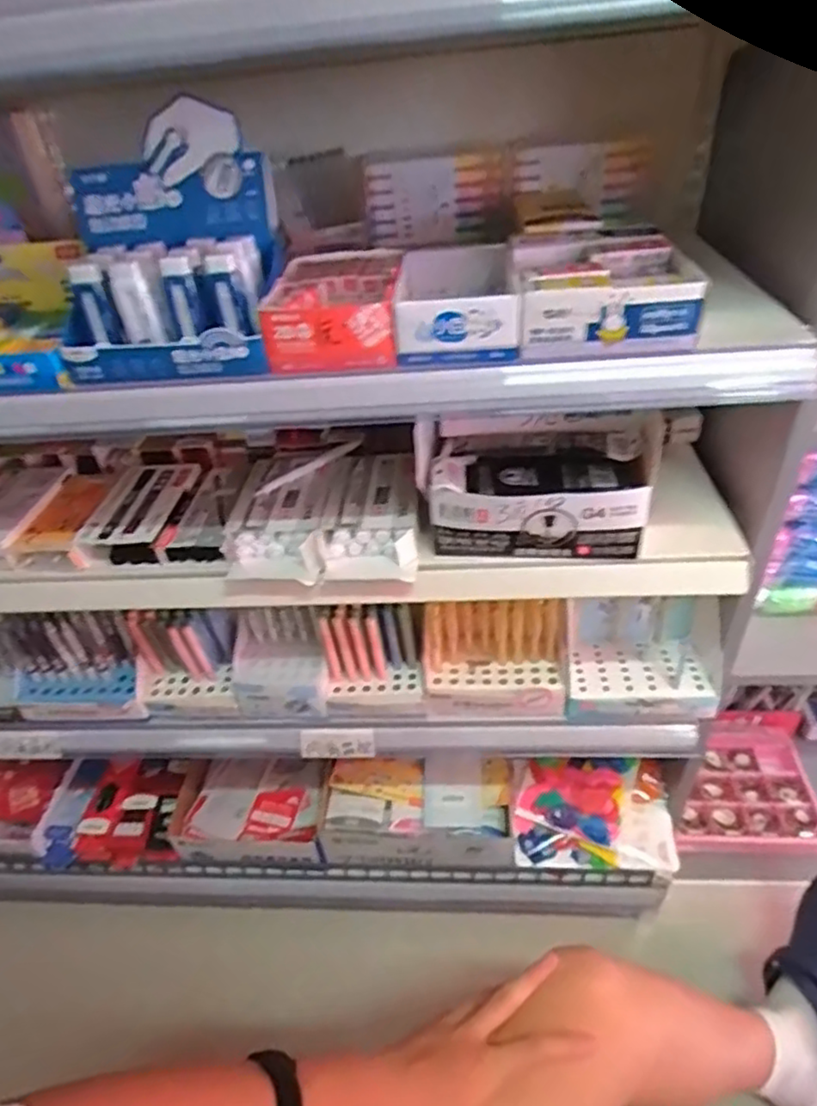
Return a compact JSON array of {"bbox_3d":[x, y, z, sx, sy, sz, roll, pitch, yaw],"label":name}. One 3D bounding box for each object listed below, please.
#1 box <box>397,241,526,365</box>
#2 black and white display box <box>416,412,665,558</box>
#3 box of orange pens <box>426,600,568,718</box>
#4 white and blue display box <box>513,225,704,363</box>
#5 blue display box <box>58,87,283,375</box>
[{"bbox_3d":[0.038,-0.204,0.525,0.089,0.044,0.142,-3,40,4],"label":"box"},{"bbox_3d":[0.119,-0.071,0.614,0.203,0.104,0.113,1,40,9],"label":"black and white display box"},{"bbox_3d":[0.100,0.111,0.747,0.159,0.108,0.075,7,41,15],"label":"box of orange pens"},{"bbox_3d":[0.151,-0.217,0.525,0.129,0.052,0.167,1,40,8],"label":"white and blue display box"},{"bbox_3d":[-0.191,-0.244,0.515,0.162,0.154,0.155,0,40,7],"label":"blue display box"}]

